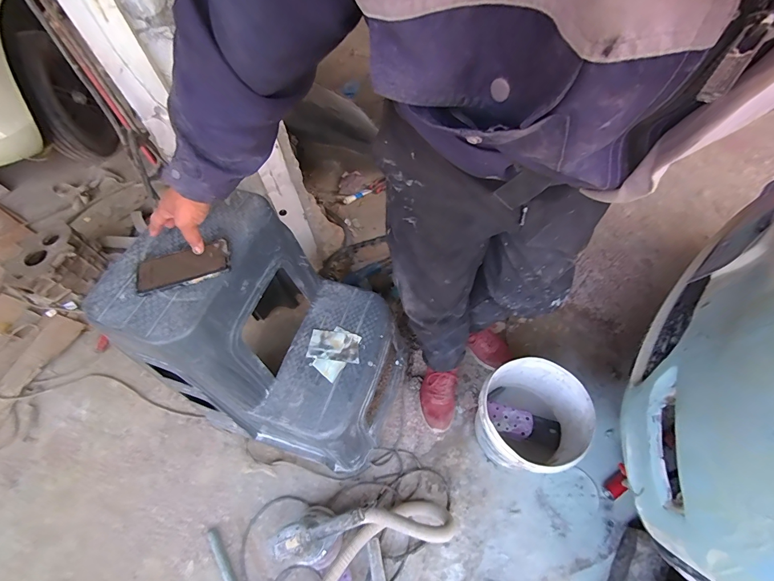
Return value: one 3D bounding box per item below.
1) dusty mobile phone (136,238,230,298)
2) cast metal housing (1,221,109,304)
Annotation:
[{"bbox_3d":[-0.360,-0.043,0.639,0.160,0.015,0.083,-15,62,-3],"label":"dusty mobile phone"},{"bbox_3d":[-1.256,-0.104,1.383,0.204,0.179,0.285,14,63,11],"label":"cast metal housing"}]

